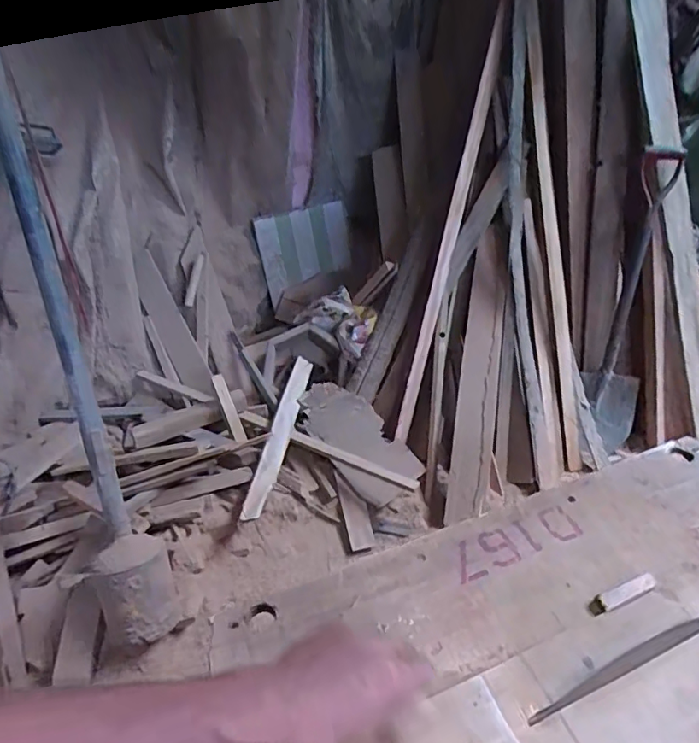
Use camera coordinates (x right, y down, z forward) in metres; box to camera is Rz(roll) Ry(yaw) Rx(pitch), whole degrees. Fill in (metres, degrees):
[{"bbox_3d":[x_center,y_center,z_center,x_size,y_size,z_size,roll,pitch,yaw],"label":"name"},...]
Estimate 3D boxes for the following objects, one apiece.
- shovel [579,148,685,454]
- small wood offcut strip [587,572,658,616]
[{"bbox_3d":[0.857,-0.179,1.605,0.176,0.932,0.159,4,11,4],"label":"shovel"},{"bbox_3d":[0.305,0.248,0.582,0.086,0.013,0.021,-12,36,-16],"label":"small wood offcut strip"}]

